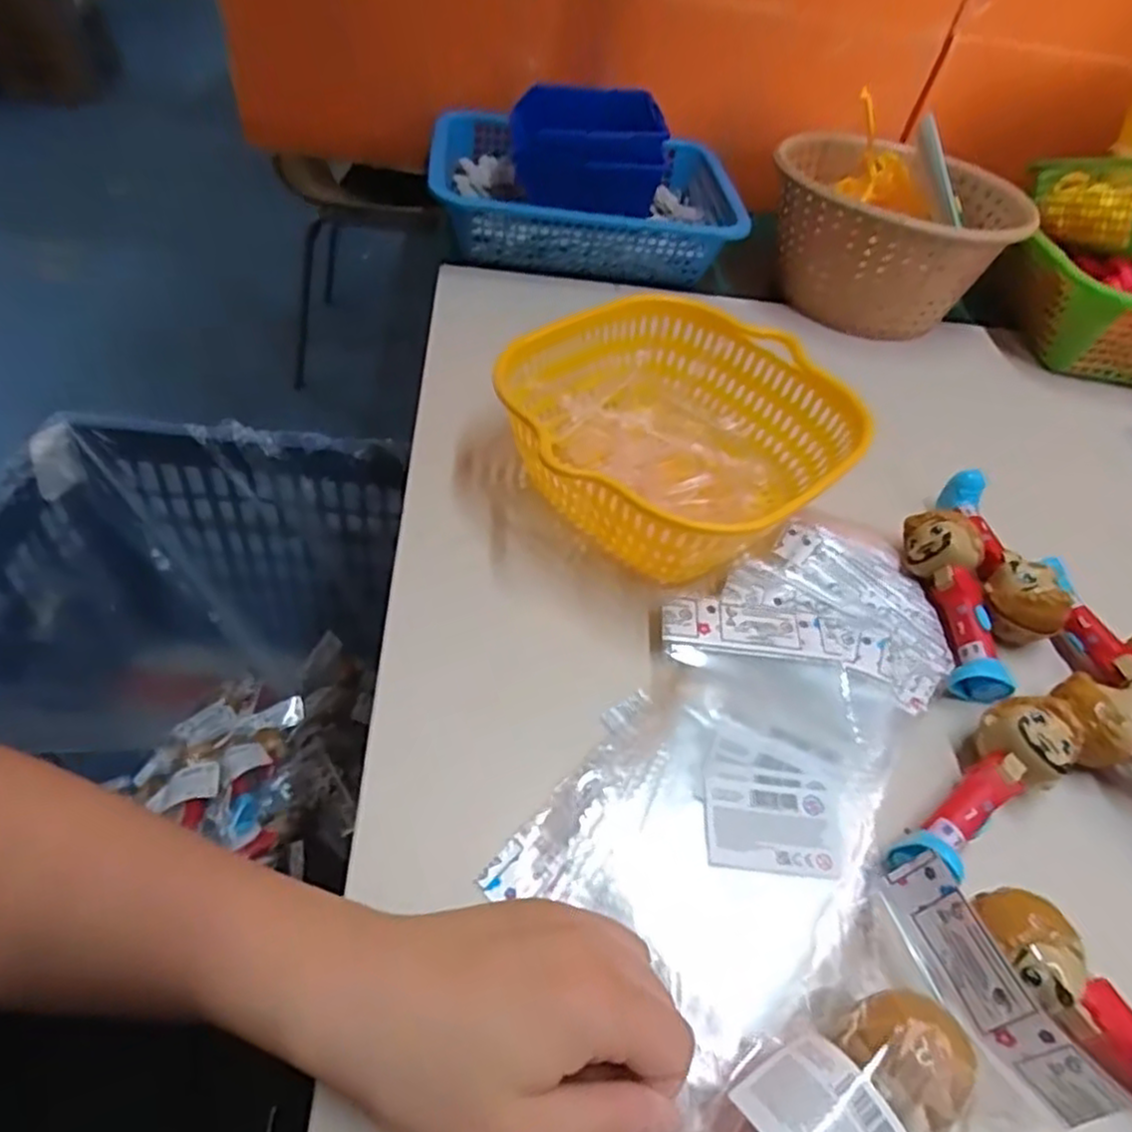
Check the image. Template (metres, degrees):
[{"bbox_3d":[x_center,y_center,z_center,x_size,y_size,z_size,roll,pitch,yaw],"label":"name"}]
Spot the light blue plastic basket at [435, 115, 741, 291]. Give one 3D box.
[{"bbox_3d":[0.018,-0.357,0.710,0.291,0.067,0.196,2,49,-8],"label":"light blue plastic basket"}]

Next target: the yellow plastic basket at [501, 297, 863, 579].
[{"bbox_3d":[0.070,-0.083,0.459,0.192,0.072,0.200,39,57,25],"label":"yellow plastic basket"}]

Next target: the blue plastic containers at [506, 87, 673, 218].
[{"bbox_3d":[0.017,-0.372,0.646,0.135,0.066,0.130,2,50,-4],"label":"blue plastic containers"}]

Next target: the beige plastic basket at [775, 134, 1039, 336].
[{"bbox_3d":[0.294,-0.314,0.692,0.211,0.107,0.212,13,48,1],"label":"beige plastic basket"}]

